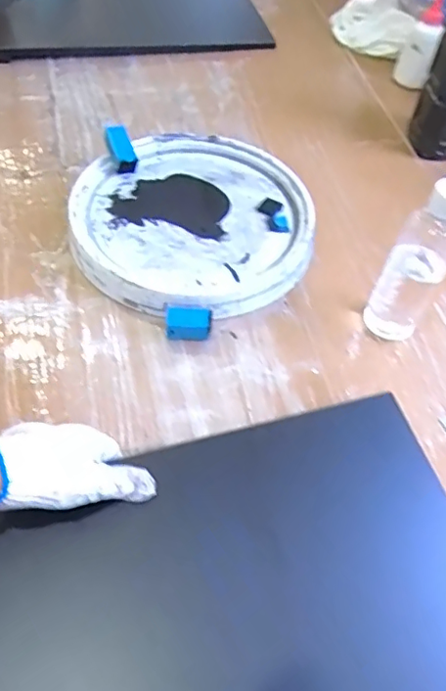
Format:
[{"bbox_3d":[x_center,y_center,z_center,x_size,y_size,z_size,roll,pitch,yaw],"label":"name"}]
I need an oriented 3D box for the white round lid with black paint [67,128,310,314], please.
[{"bbox_3d":[-0.038,-0.158,0.684,0.281,0.033,0.290,3,55,-4],"label":"white round lid with black paint"}]

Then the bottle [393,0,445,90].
[{"bbox_3d":[0.331,-0.508,0.892,0.051,0.169,0.062,-1,55,-6],"label":"bottle"}]

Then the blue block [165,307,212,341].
[{"bbox_3d":[-0.037,-0.024,0.593,0.048,0.023,0.027,-1,55,-6],"label":"blue block"}]

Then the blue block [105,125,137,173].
[{"bbox_3d":[-0.128,-0.250,0.703,0.028,0.017,0.058,-23,100,-20],"label":"blue block"}]

